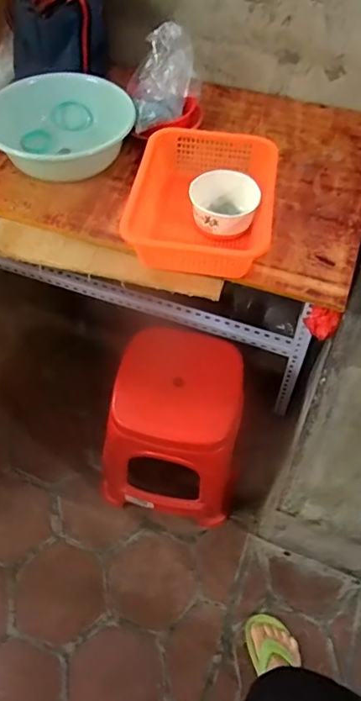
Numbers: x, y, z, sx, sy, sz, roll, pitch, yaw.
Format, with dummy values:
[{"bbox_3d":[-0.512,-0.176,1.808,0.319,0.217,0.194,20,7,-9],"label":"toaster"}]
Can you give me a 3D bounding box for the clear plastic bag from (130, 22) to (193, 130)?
[{"bbox_3d":[-0.038,-0.573,1.058,0.137,0.122,0.183,-1,58,-2],"label":"clear plastic bag"}]

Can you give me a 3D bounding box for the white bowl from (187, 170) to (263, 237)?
[{"bbox_3d":[0.084,-0.273,0.947,0.122,0.068,0.131,1,58,-1],"label":"white bowl"}]

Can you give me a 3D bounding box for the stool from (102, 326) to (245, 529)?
[{"bbox_3d":[-0.026,0.197,1.217,0.315,0.432,0.316,9,58,4],"label":"stool"}]

